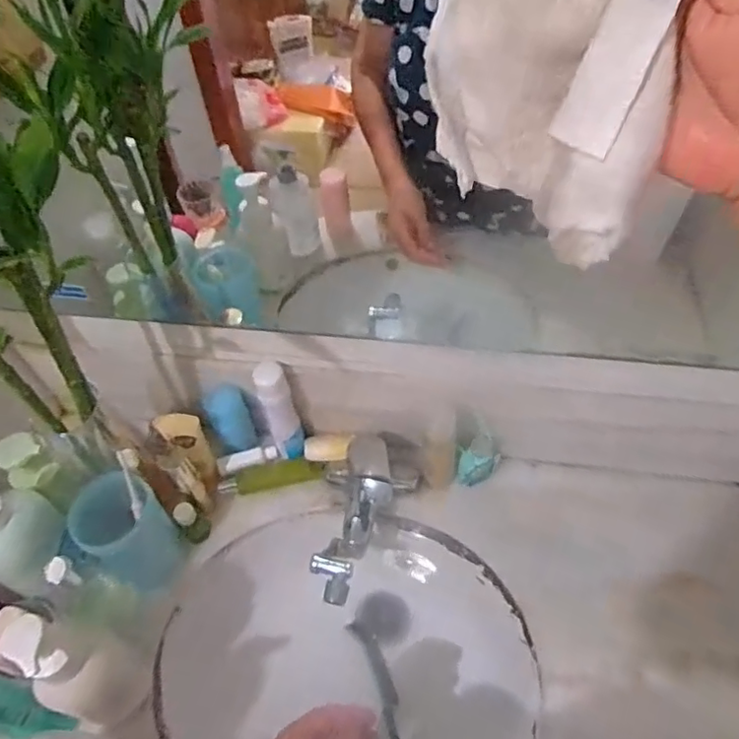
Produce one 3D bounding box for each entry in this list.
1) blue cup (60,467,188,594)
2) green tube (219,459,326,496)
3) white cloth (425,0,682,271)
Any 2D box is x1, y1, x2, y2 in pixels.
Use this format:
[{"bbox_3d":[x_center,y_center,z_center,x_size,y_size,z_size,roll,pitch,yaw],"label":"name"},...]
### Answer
[{"bbox_3d":[-0.259,0.180,0.632,0.079,0.137,0.081,-2,51,2],"label":"blue cup"},{"bbox_3d":[-0.124,0.140,0.760,0.131,0.034,0.025,-13,51,-8],"label":"green tube"},{"bbox_3d":[0.080,-0.122,0.269,0.103,0.173,0.049,17,54,16],"label":"white cloth"}]

